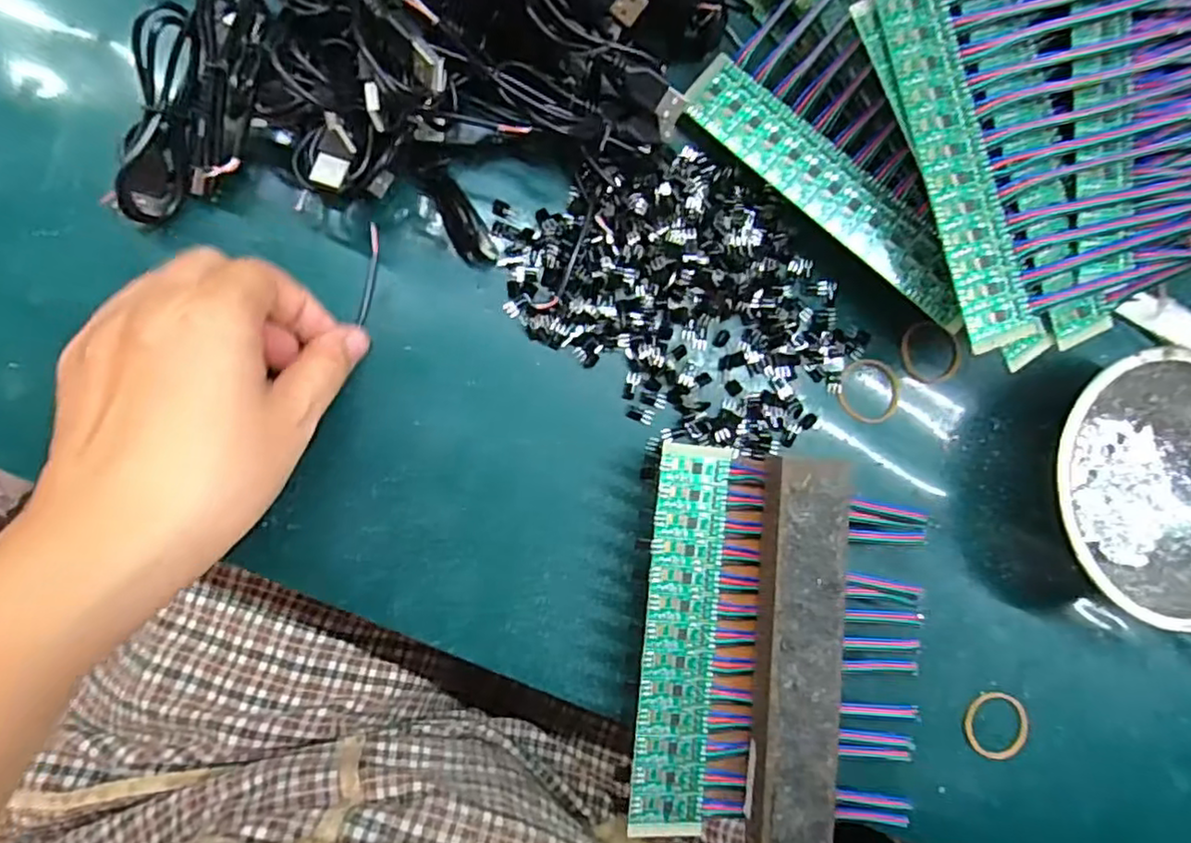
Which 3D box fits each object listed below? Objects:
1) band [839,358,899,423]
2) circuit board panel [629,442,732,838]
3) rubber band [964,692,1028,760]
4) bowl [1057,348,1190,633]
[{"bbox_3d":[0.135,-0.015,0.319,0.033,0.004,0.031,0,87,-9],"label":"band"},{"bbox_3d":[0.037,0.093,0.282,0.033,0.004,0.163,7,86,-11],"label":"circuit board panel"},{"bbox_3d":[0.198,0.150,0.318,0.035,0.005,0.031,21,84,-7],"label":"rubber band"},{"bbox_3d":[0.269,0.031,0.317,0.124,0.041,0.121,0,87,-9],"label":"bowl"}]

